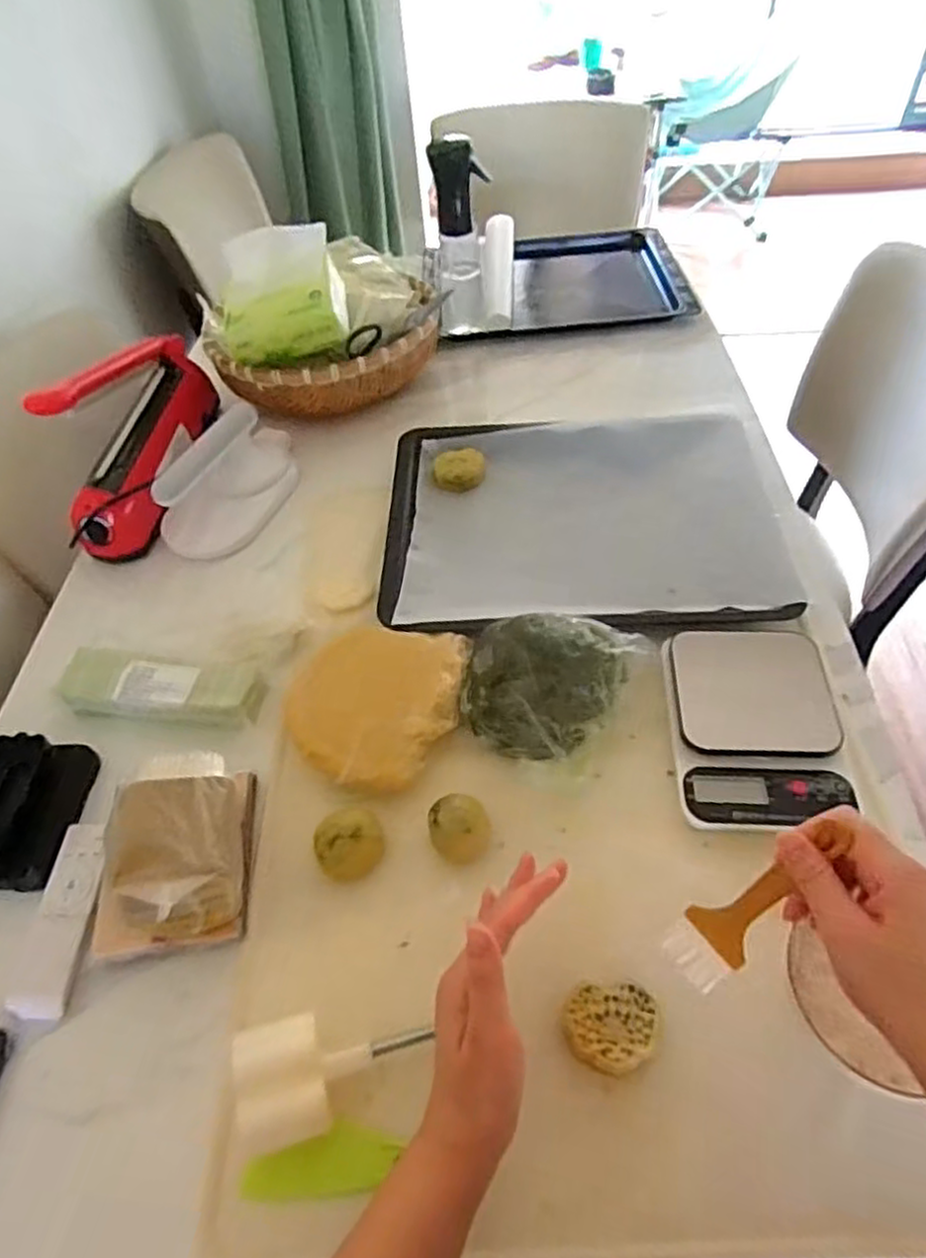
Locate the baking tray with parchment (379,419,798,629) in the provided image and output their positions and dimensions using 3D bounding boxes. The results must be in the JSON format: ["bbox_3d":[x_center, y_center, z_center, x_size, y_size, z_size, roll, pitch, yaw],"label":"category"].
[{"bbox_3d":[0.119,-0.123,0.760,0.386,0.034,0.317,-1,50,4],"label":"baking tray with parchment"}]

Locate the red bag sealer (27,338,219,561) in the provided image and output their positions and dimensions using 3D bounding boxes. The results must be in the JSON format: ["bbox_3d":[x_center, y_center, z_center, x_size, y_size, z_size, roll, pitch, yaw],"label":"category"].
[{"bbox_3d":[-0.375,-0.245,0.819,0.086,0.174,0.304,-3,50,2],"label":"red bag sealer"}]

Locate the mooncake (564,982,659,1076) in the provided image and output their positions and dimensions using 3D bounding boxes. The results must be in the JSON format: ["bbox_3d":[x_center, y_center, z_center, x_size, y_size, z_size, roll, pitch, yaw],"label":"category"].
[{"bbox_3d":[0.094,0.259,0.459,0.055,0.035,0.048,-1,50,4],"label":"mooncake"}]

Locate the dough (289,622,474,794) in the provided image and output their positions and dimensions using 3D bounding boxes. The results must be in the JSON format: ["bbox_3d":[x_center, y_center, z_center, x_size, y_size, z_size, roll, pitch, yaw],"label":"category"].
[{"bbox_3d":[-0.077,0.065,0.623,0.145,0.039,0.157,-2,50,3],"label":"dough"}]

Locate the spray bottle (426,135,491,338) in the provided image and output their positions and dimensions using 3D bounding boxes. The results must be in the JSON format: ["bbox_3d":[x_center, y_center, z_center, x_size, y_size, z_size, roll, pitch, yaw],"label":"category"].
[{"bbox_3d":[-0.002,-0.517,0.980,0.074,0.256,0.079,-9,50,-3],"label":"spray bottle"}]

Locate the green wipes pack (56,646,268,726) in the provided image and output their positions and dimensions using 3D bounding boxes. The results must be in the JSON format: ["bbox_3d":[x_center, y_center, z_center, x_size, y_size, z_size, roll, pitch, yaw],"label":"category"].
[{"bbox_3d":[-0.269,0.054,0.636,0.177,0.031,0.057,4,51,8],"label":"green wipes pack"}]

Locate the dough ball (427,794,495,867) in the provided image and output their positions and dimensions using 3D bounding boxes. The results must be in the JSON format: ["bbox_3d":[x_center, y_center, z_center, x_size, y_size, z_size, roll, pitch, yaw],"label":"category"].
[{"bbox_3d":[-0.001,0.151,0.540,0.045,0.036,0.041,-2,50,3],"label":"dough ball"}]

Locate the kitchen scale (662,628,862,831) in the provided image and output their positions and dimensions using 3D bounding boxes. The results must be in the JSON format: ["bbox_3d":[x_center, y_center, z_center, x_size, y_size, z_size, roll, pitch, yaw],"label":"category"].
[{"bbox_3d":[0.237,0.072,0.582,0.129,0.029,0.175,-1,51,4],"label":"kitchen scale"}]

